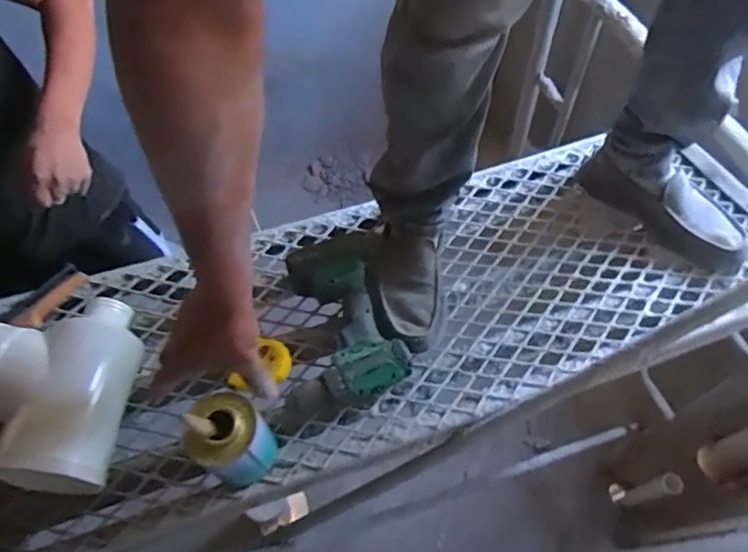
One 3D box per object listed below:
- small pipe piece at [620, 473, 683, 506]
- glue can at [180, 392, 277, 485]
[{"bbox_3d":[0.788,0.622,1.557,0.058,0.325,0.049,-15,61,-7],"label":"small pipe piece"},{"bbox_3d":[-0.161,0.184,0.616,0.075,0.124,0.075,-1,61,1],"label":"glue can"}]

